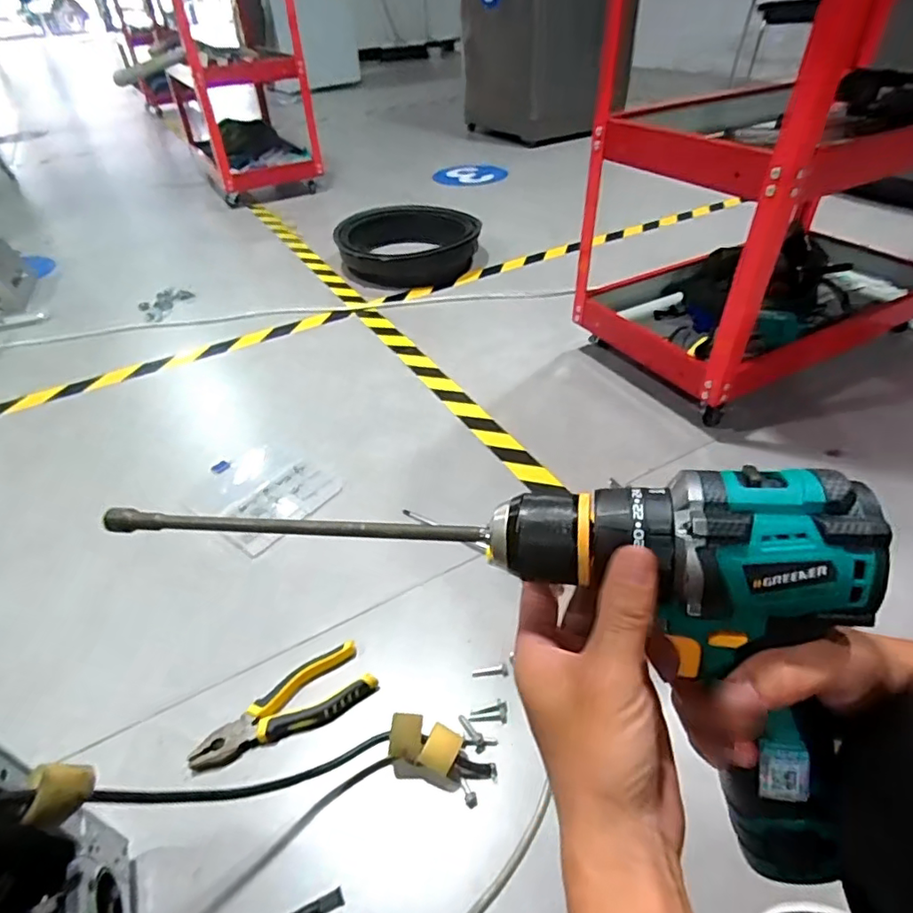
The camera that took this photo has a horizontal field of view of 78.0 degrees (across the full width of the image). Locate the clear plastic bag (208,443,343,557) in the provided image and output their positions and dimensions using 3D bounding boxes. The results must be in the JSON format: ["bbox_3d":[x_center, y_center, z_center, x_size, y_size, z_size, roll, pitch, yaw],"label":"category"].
[{"bbox_3d":[-0.308,0.048,0.877,0.218,0.017,0.186,27,48,30],"label":"clear plastic bag"}]

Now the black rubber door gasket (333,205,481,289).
[{"bbox_3d":[-0.132,-0.579,1.528,0.367,0.099,0.316,-11,41,-10],"label":"black rubber door gasket"}]

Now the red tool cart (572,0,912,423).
[{"bbox_3d":[0.554,-0.533,0.923,0.650,0.655,0.433,-22,44,-21],"label":"red tool cart"}]

